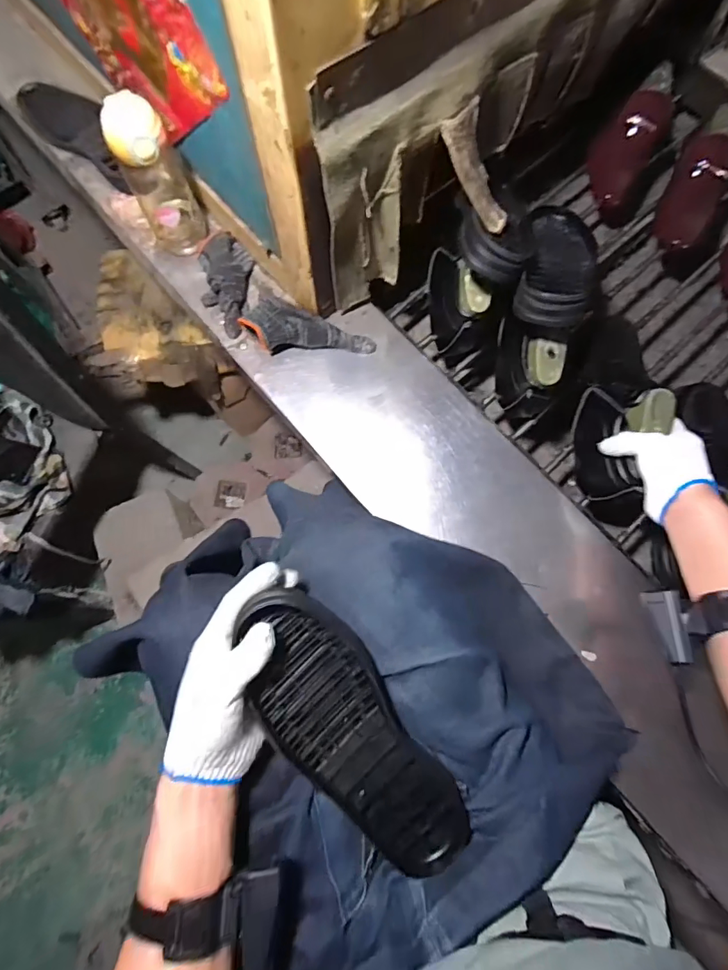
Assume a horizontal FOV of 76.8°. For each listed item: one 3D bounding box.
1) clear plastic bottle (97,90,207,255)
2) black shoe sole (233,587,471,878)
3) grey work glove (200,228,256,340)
[{"bbox_3d":[-0.273,-0.403,0.624,0.081,0.204,0.096,-25,76,-5],"label":"clear plastic bottle"},{"bbox_3d":[-0.013,0.221,0.410,0.100,0.041,0.285,-34,94,-7],"label":"black shoe sole"},{"bbox_3d":[-0.200,-0.291,0.663,0.076,0.030,0.156,-7,75,-1],"label":"grey work glove"}]

